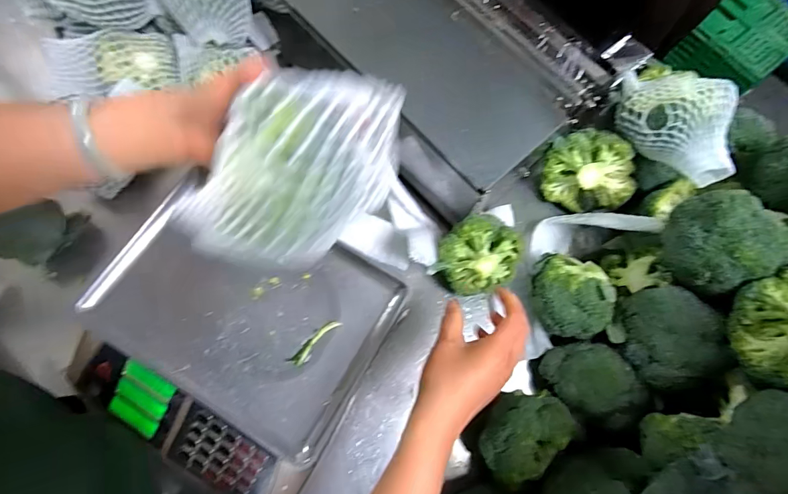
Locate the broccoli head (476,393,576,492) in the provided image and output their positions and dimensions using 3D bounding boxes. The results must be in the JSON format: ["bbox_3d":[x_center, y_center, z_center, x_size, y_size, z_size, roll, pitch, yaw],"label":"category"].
[{"bbox_3d":[0.158,0.231,0.495,0.076,0.066,0.123,40,78,8],"label":"broccoli head"}]

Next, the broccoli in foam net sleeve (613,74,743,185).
[{"bbox_3d":[0.389,-0.171,0.544,0.102,0.079,0.179,-31,79,-9],"label":"broccoli in foam net sleeve"}]

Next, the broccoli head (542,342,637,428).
[{"bbox_3d":[0.259,0.175,0.530,0.105,0.073,0.090,30,77,6],"label":"broccoli head"}]

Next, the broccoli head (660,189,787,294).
[{"bbox_3d":[0.372,-0.009,0.459,0.093,0.080,0.103,-23,78,-7],"label":"broccoli head"}]

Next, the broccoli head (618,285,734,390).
[{"bbox_3d":[0.334,0.110,0.492,0.092,0.070,0.120,-6,76,-3],"label":"broccoli head"}]

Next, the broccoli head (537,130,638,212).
[{"bbox_3d":[0.301,-0.116,0.625,0.135,0.072,0.126,9,114,14],"label":"broccoli head"}]

